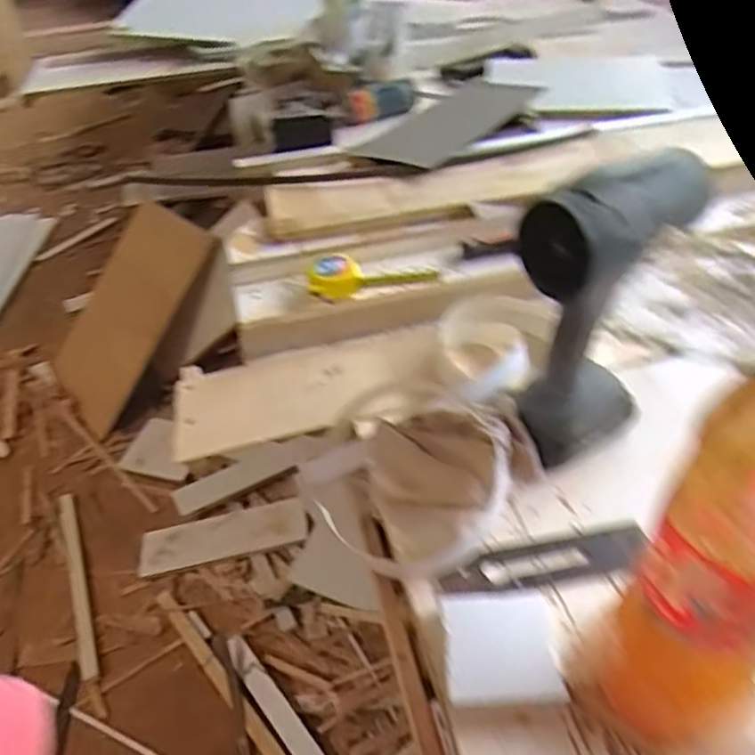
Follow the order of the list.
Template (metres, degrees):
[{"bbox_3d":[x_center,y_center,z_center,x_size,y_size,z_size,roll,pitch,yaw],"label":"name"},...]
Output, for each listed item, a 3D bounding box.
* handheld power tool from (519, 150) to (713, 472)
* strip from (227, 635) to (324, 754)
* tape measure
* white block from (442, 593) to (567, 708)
[{"bbox_3d":[0.191,-0.059,0.570,0.151,0.256,0.089,-33,48,-30],"label":"handheld power tool"},{"bbox_3d":[-0.138,0.640,1.155,0.045,0.020,0.482,-29,46,-27],"label":"strip"},{"bbox_3d":[-0.007,-0.126,0.818,0.160,0.038,0.060,-12,41,-9],"label":"tape measure"},{"bbox_3d":[0.089,0.196,0.476,0.077,0.014,0.082,-3,40,1],"label":"white block"}]

